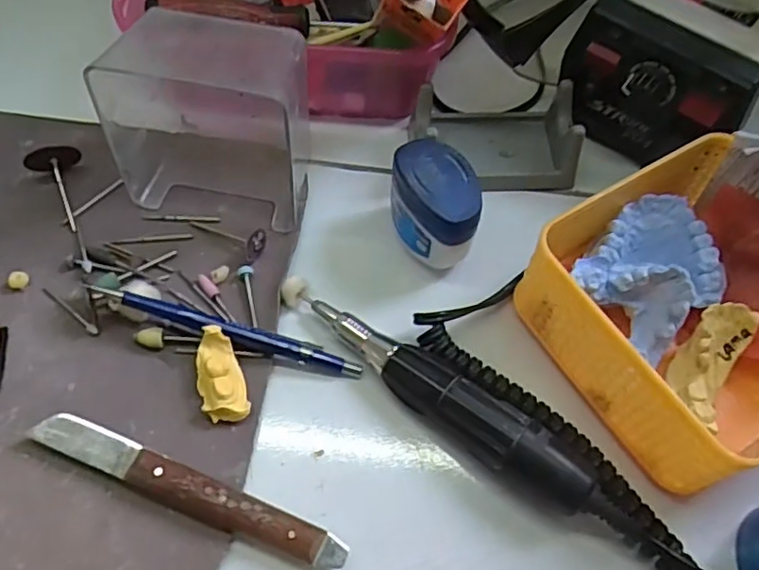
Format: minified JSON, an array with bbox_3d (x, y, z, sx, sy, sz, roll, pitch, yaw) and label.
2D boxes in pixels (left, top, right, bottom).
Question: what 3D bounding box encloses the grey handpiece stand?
[{"bbox_3d":[0.068,-0.093,0.368,0.094,0.041,0.062,3,62,-2],"label":"grey handpiece stand"}]

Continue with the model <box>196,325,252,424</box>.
[{"bbox_3d":[-0.077,0.044,0.298,0.021,0.019,0.044,-16,64,-12],"label":"model"}]

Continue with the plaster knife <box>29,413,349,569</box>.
[{"bbox_3d":[-0.085,0.090,0.274,0.149,0.016,0.017,22,63,8],"label":"plaster knife"}]

